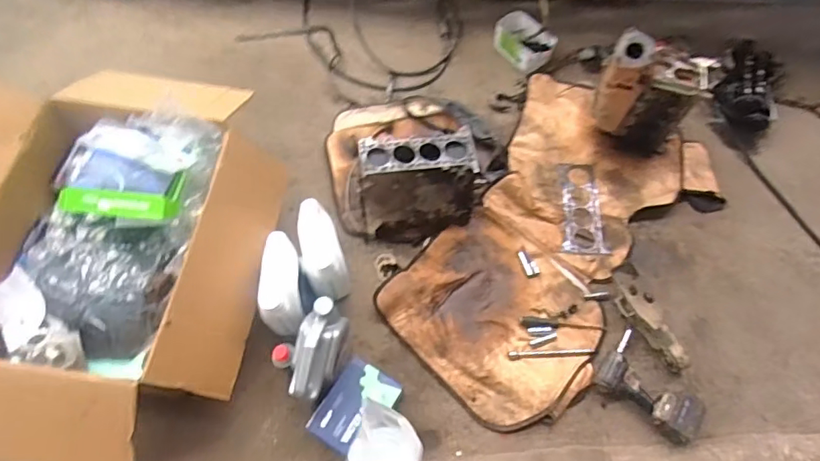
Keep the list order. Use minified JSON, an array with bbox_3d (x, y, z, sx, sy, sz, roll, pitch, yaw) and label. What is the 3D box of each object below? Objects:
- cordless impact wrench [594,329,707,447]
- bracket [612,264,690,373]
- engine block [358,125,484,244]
[{"bbox_3d":[0.654,0.434,1.395,0.187,0.078,0.290,-39,72,-17],"label":"cordless impact wrench"},{"bbox_3d":[0.667,0.253,1.470,0.108,0.066,0.319,-15,67,-9],"label":"bracket"},{"bbox_3d":[0.031,-0.131,1.553,0.391,0.230,0.241,-7,66,-5],"label":"engine block"}]

